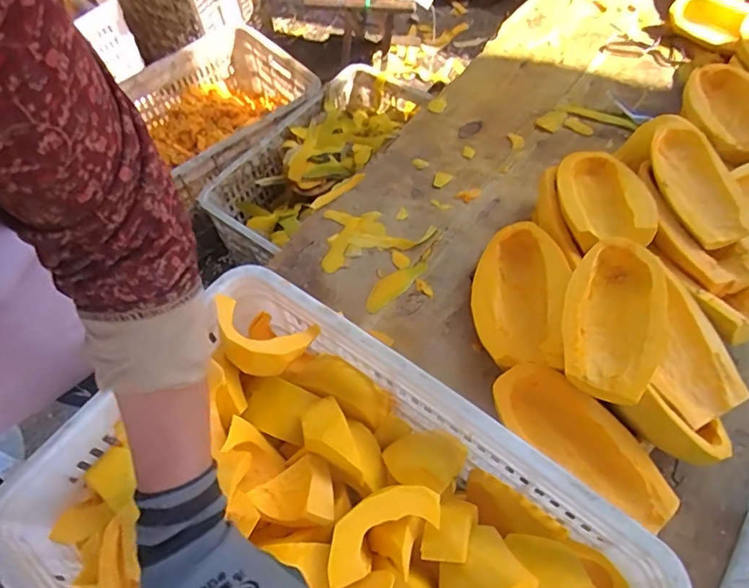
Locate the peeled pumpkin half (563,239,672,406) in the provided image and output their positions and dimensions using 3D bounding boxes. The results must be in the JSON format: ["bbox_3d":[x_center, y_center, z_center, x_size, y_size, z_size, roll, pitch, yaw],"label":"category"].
[{"bbox_3d":[0.273,0.022,0.604,0.103,0.049,0.201,9,60,9],"label":"peeled pumpkin half"}]

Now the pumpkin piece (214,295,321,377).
[{"bbox_3d":[-0.119,0.047,0.557,0.107,0.046,0.064,9,60,10],"label":"pumpkin piece"}]

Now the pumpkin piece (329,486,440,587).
[{"bbox_3d":[0.004,0.208,0.470,0.114,0.016,0.052,-28,61,-12],"label":"pumpkin piece"}]

